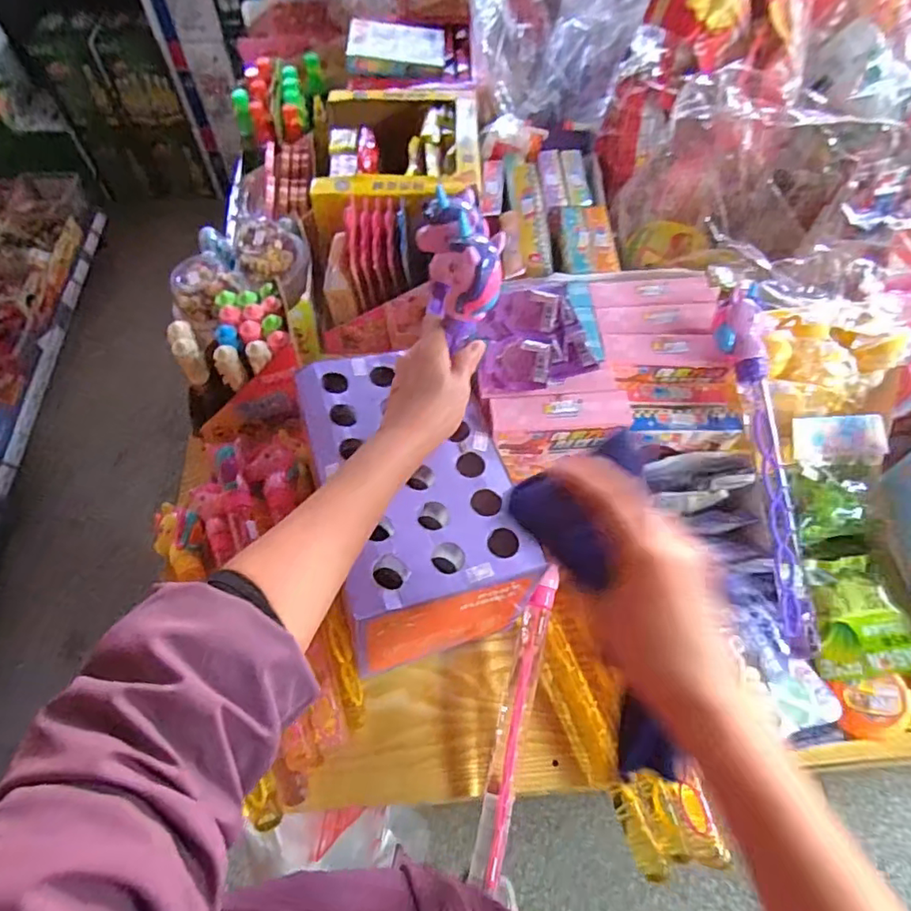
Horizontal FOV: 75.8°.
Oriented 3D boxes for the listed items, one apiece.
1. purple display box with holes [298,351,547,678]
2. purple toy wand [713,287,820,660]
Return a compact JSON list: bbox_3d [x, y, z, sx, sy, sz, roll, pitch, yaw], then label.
[{"bbox_3d":[-0.036,0.042,0.572,0.162,0.141,0.278,-13,60,-8],"label":"purple display box with holes"},{"bbox_3d":[0.297,0.014,0.555,0.039,0.022,0.340,-8,85,-5],"label":"purple toy wand"}]

